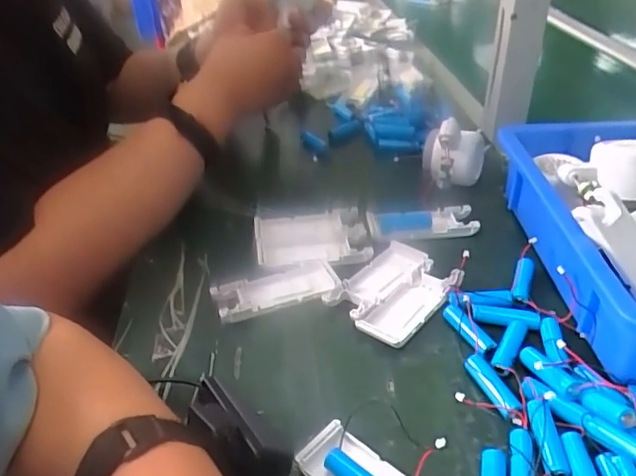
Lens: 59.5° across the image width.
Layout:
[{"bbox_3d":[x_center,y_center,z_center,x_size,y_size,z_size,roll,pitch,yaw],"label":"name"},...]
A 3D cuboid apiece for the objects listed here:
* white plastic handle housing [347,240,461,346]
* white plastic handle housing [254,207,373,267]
[{"bbox_3d":[0.065,0.044,0.475,0.102,0.020,0.082,-31,44,-34],"label":"white plastic handle housing"},{"bbox_3d":[-0.007,0.001,0.539,0.104,0.014,0.088,-6,35,-5],"label":"white plastic handle housing"}]

